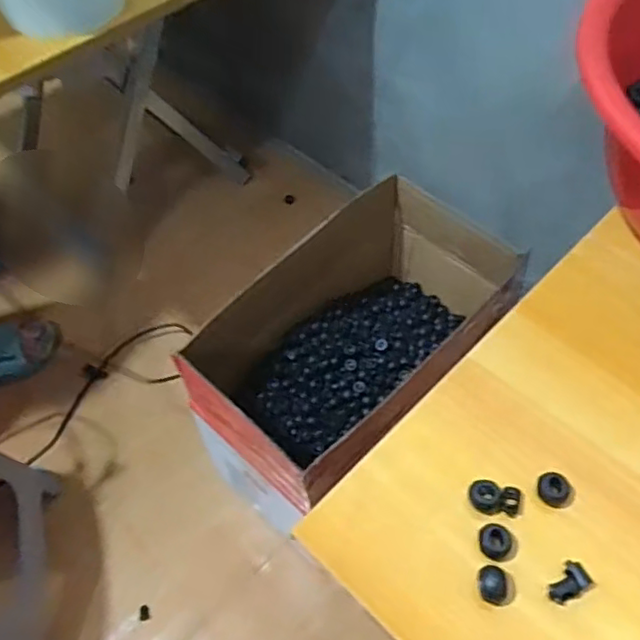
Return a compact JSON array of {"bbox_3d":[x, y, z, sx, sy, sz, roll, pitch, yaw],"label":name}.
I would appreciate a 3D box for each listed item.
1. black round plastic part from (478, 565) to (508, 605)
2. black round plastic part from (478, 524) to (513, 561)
[{"bbox_3d":[0.089,0.134,0.322,0.015,0.012,0.017,8,57,7],"label":"black round plastic part"},{"bbox_3d":[0.094,0.116,0.334,0.019,0.013,0.017,-31,61,-18],"label":"black round plastic part"}]

